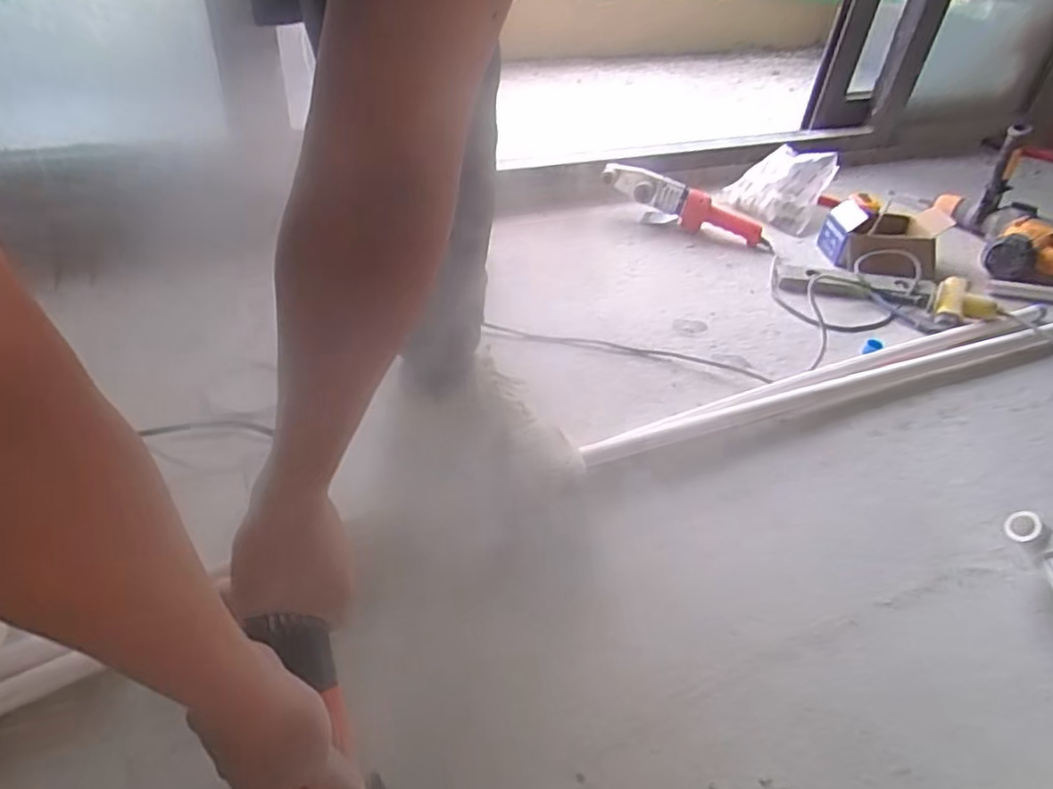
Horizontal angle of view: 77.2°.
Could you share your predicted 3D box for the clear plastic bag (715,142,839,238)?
[{"bbox_3d":[0.540,-0.459,1.428,0.200,0.097,0.190,25,45,22],"label":"clear plastic bag"}]

